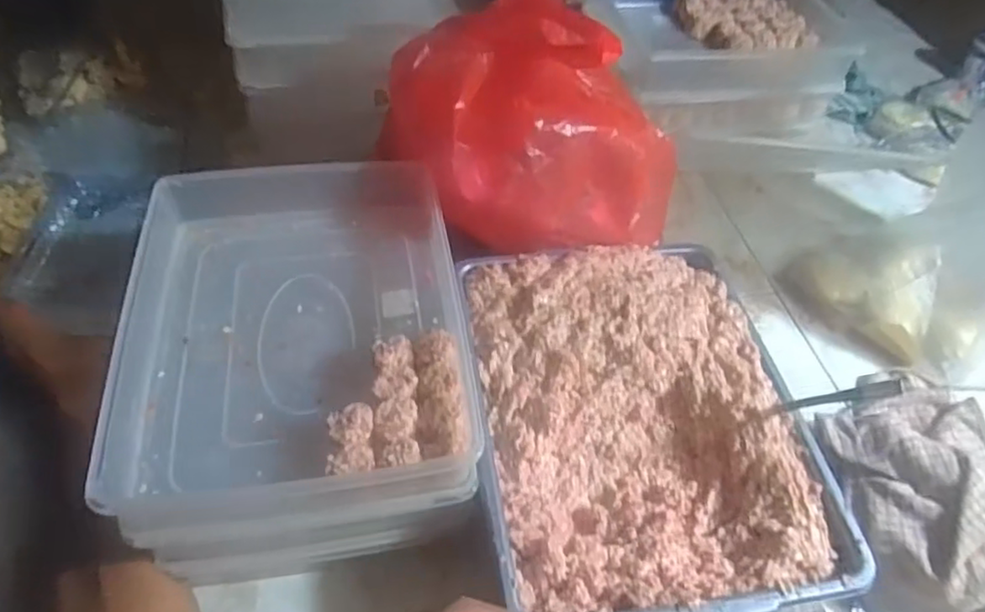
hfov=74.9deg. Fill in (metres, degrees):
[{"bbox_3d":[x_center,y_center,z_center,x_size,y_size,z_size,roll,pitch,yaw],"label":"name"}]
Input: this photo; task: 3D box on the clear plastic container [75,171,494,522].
[{"bbox_3d":[-0.182,0.008,0.607,0.290,0.065,0.390,-6,52,-10],"label":"clear plastic container"}]

